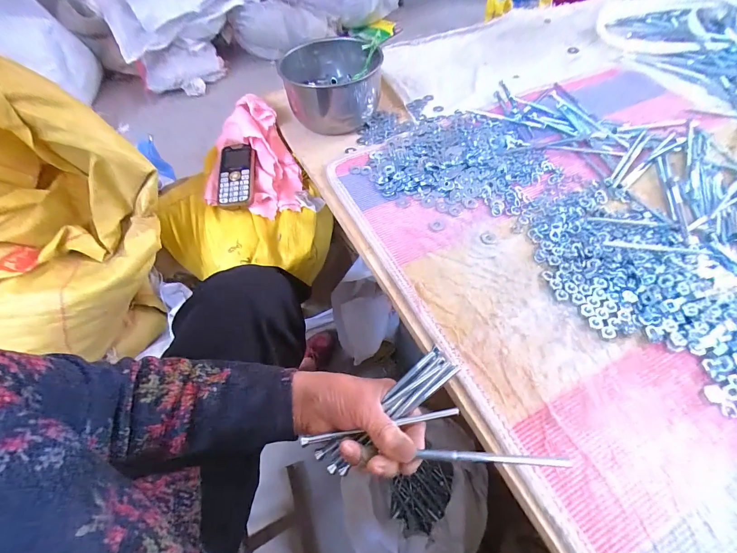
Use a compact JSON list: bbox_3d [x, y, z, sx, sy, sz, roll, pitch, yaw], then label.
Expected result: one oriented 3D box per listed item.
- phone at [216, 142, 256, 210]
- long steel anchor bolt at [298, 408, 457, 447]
[{"bbox_3d":[-0.222,-0.166,0.551,0.061,0.021,0.112,-5,74,-1],"label":"phone"},{"bbox_3d":[0.009,0.137,0.300,0.146,0.006,0.006,-14,56,5],"label":"long steel anchor bolt"}]

